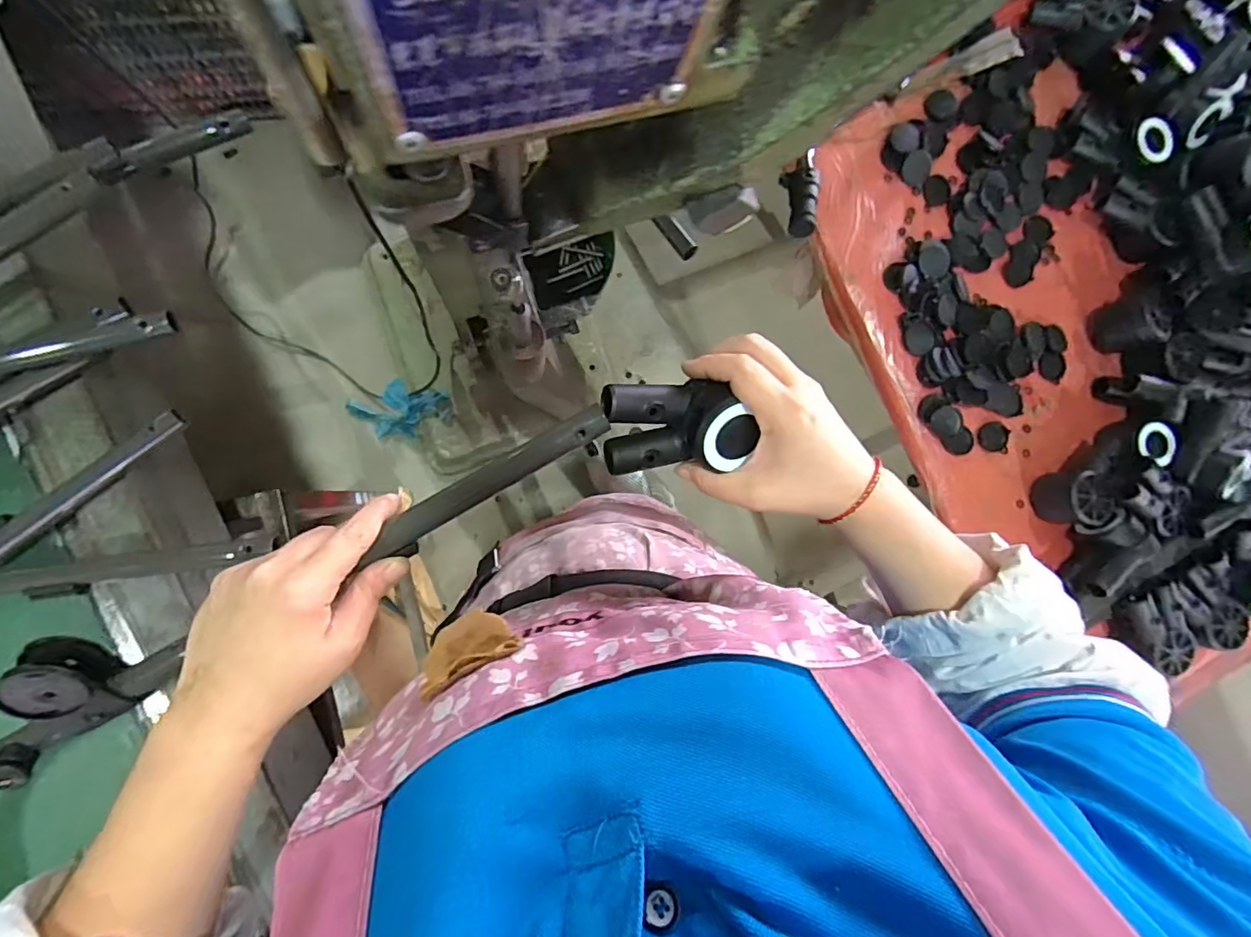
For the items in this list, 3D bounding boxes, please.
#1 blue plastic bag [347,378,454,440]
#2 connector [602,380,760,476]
[{"bbox_3d":[-0.514,-0.136,1.211,0.255,0.056,0.119,-6,89,22],"label":"blue plastic bag"},{"bbox_3d":[0.032,-0.026,0.331,0.087,0.043,0.053,-2,89,-10],"label":"connector"}]

